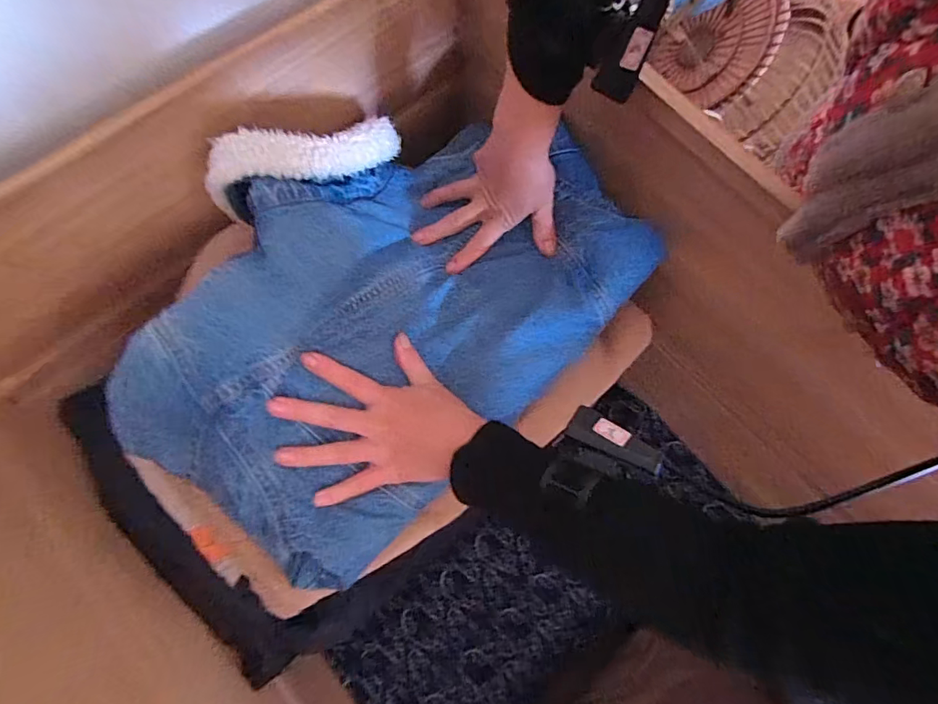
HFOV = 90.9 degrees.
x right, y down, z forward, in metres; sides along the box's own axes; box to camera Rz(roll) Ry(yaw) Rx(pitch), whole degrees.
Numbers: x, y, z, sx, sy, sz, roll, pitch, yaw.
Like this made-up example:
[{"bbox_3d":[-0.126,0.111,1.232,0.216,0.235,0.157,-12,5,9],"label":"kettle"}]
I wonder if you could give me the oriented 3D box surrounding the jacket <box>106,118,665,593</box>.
[{"bbox_3d":[-0.060,-0.050,0.415,0.460,0.169,0.279,-42,71,-14],"label":"jacket"}]

